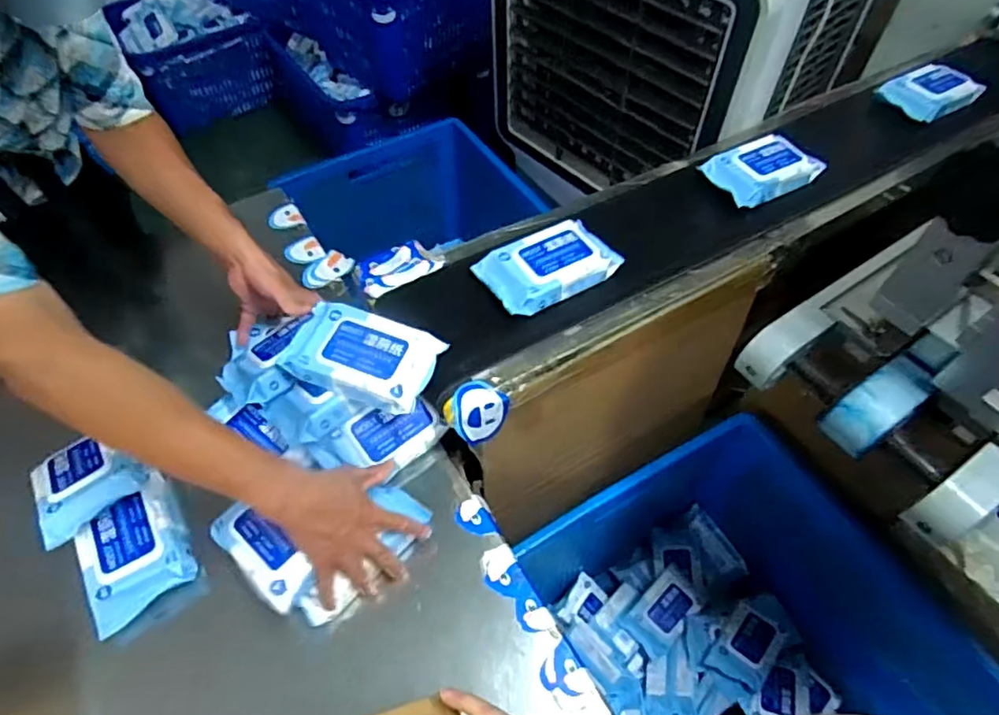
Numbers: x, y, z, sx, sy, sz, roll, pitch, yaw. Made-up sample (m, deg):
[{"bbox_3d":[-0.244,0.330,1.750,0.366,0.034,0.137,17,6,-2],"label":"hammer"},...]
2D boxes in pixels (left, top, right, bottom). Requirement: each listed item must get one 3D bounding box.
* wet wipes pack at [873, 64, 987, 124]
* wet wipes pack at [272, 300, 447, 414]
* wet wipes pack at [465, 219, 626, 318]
[{"bbox_3d":[0.790,-0.500,1.079,0.150,0.031,0.120,-22,57,-15],"label":"wet wipes pack"},{"bbox_3d":[-0.169,-0.001,0.724,0.177,0.051,0.105,19,56,13],"label":"wet wipes pack"},{"bbox_3d":[0.069,-0.127,0.819,0.178,0.047,0.115,-28,59,-19],"label":"wet wipes pack"}]

